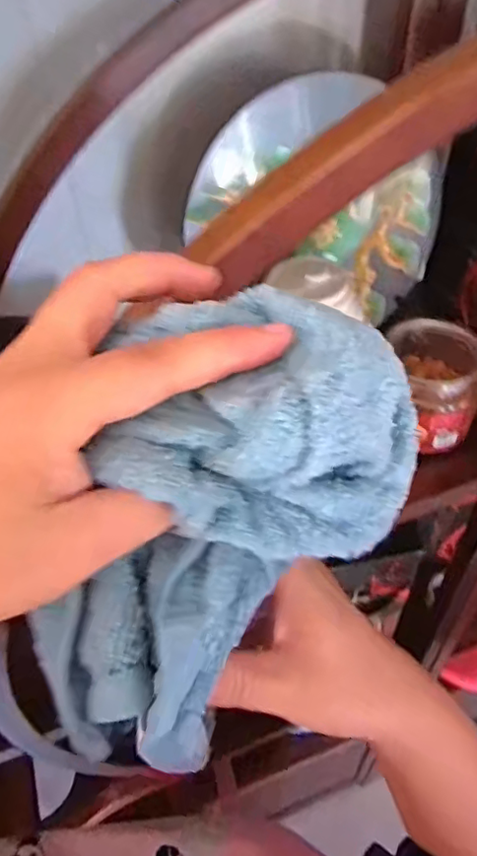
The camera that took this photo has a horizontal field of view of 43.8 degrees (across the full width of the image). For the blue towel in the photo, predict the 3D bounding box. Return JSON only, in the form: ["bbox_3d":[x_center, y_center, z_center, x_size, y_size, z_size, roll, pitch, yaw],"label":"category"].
[{"bbox_3d":[-0.011,0.038,0.211,0.078,0.086,0.174,39,103,31],"label":"blue towel"}]

